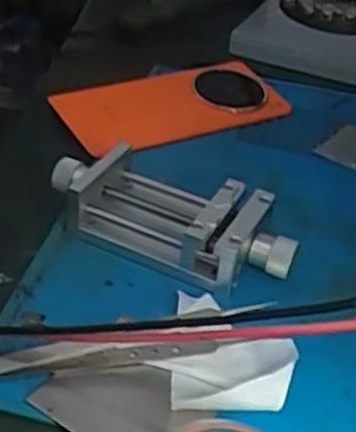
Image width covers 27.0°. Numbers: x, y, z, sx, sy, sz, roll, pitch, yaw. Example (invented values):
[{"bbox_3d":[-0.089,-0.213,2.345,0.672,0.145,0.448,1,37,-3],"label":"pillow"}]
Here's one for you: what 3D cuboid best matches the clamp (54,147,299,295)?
[{"bbox_3d":[-0.004,0.000,0.400,0.138,0.033,0.053,20,38,19],"label":"clamp"}]

